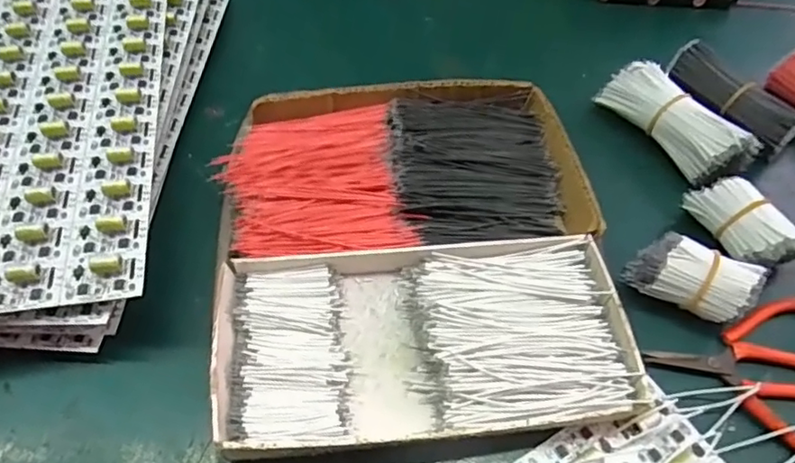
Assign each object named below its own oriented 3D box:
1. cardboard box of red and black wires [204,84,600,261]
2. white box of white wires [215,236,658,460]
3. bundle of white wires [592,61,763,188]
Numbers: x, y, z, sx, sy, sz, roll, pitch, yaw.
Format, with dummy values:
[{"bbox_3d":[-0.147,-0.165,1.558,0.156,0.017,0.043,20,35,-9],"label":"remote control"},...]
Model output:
[{"bbox_3d":[0.005,-0.036,0.331,0.191,0.025,0.112,-3,55,-4],"label":"cardboard box of red and black wires"},{"bbox_3d":[0.014,0.050,0.275,0.186,0.023,0.099,-4,55,-4],"label":"white box of white wires"},{"bbox_3d":[0.170,-0.068,0.354,0.037,0.037,0.090,-31,61,-21],"label":"bundle of white wires"}]

